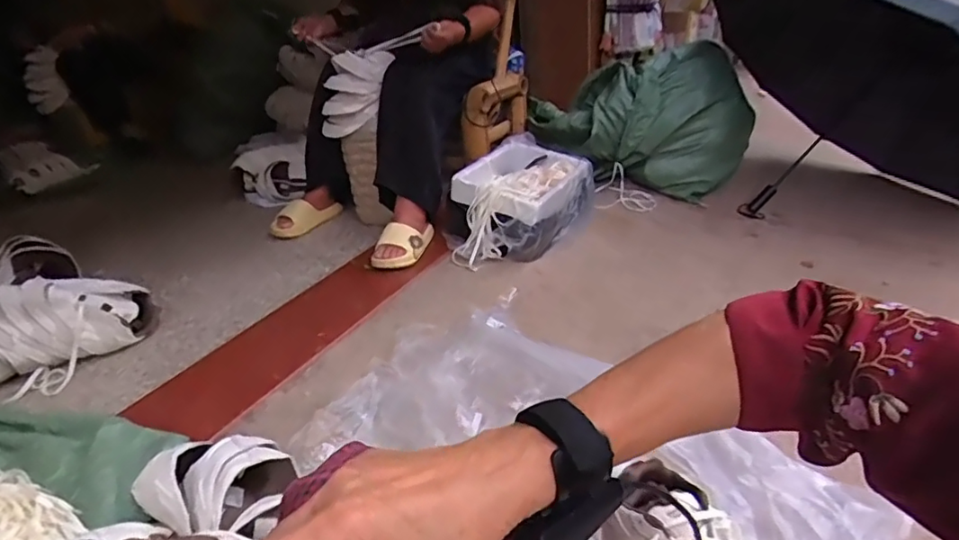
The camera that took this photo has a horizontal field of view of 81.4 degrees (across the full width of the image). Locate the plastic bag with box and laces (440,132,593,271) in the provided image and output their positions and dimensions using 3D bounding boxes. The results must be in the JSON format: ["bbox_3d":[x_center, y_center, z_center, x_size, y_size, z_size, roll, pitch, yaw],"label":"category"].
[{"bbox_3d":[0.109,-0.176,1.502,0.268,0.208,0.438,14,35,31],"label":"plastic bag with box and laces"}]

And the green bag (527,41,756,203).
[{"bbox_3d":[0.514,-0.468,1.795,0.675,0.385,0.344,-7,29,-3],"label":"green bag"}]

